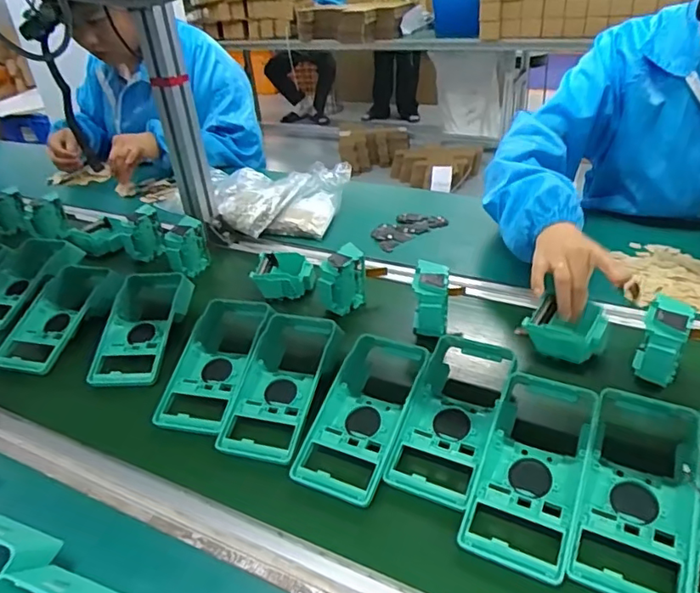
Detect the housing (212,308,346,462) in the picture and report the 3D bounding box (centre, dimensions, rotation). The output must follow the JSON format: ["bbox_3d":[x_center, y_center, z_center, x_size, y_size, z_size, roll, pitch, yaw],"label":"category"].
[{"bbox_3d":[-0.061,0.085,0.580,0.096,0.055,0.204,6,33,18],"label":"housing"}]

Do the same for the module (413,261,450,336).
[{"bbox_3d":[0.100,0.004,0.652,0.043,0.071,0.062,4,33,15],"label":"module"}]

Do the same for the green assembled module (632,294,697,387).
[{"bbox_3d":[0.322,0.050,0.555,0.040,0.076,0.070,16,38,31],"label":"green assembled module"}]

